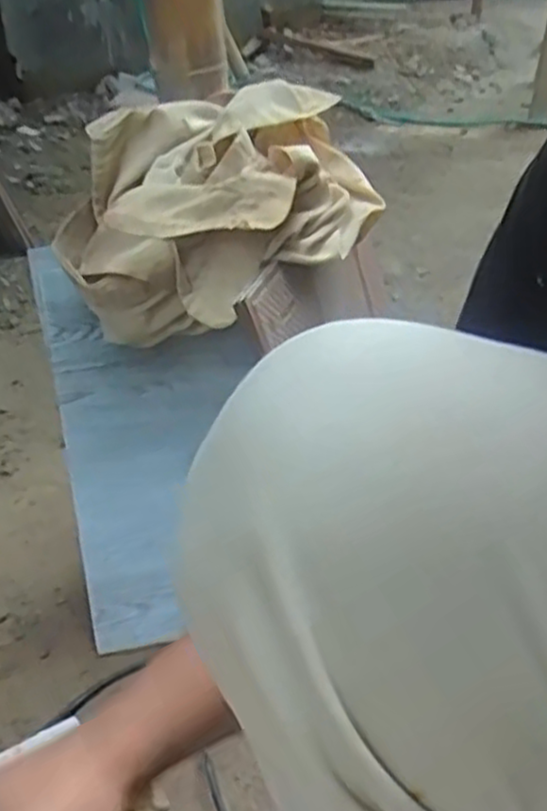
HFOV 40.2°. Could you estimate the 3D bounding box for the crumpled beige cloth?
[{"bbox_3d":[-0.042,-0.178,0.692,0.277,0.173,0.171,-20,35,-27],"label":"crumpled beige cloth"}]

